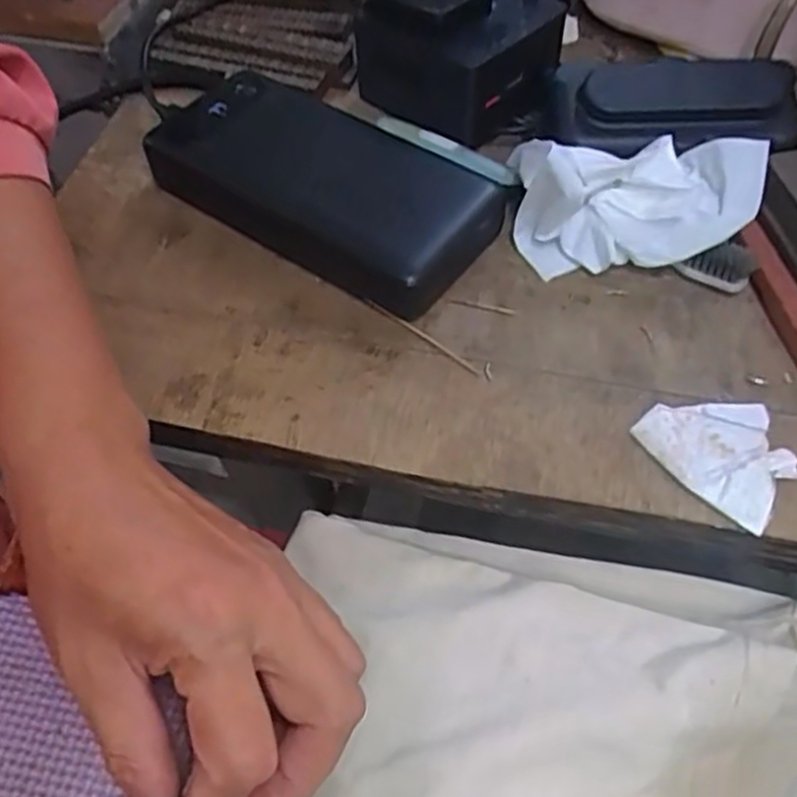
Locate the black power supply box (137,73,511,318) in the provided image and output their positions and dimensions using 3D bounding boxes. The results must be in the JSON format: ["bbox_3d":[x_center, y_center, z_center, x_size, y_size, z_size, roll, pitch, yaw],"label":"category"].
[{"bbox_3d":[-0.036,-0.099,0.340,0.156,0.024,0.076,29,62,20],"label":"black power supply box"}]

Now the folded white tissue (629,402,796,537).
[{"bbox_3d":[0.114,0.017,0.273,0.052,0.009,0.042,36,64,23],"label":"folded white tissue"}]

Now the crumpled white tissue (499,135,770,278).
[{"bbox_3d":[0.096,-0.084,0.319,0.095,0.045,0.052,4,55,6],"label":"crumpled white tissue"}]

